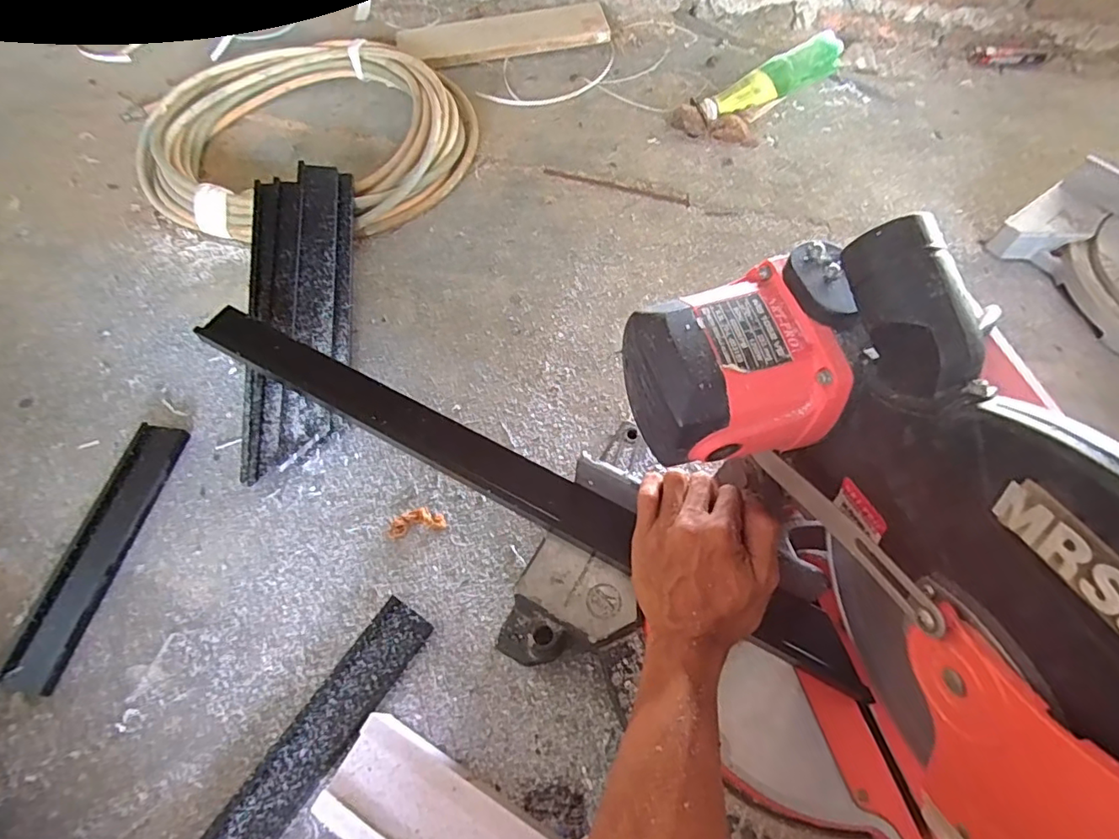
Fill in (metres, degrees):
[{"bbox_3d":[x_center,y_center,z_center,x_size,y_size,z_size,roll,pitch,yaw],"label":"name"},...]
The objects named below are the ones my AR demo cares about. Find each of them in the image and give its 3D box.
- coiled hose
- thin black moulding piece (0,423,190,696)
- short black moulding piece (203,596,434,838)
[{"bbox_3d":[-0.371,-0.436,0.840,0.485,0.051,0.423,-6,62,-2],"label":"coiled hose"},{"bbox_3d":[-0.453,0.124,0.555,0.049,0.013,0.259,8,62,5],"label":"thin black moulding piece"},{"bbox_3d":[-0.202,0.269,0.468,0.051,0.021,0.246,29,66,15],"label":"short black moulding piece"}]

